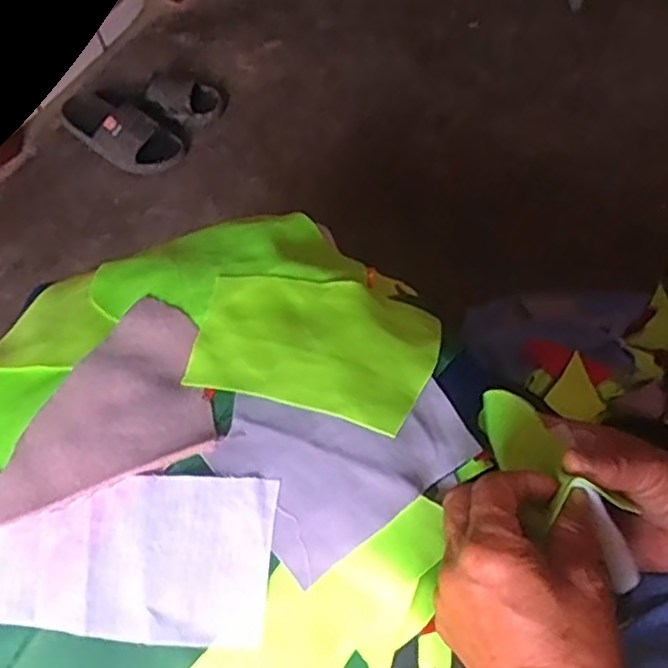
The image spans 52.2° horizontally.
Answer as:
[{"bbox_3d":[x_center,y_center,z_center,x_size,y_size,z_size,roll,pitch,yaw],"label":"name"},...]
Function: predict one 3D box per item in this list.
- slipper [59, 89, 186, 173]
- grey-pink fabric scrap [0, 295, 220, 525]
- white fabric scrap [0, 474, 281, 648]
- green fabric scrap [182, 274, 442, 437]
[{"bbox_3d":[-0.420,-0.391,1.324,0.260,0.075,0.119,22,56,19],"label":"slipper"},{"bbox_3d":[-0.139,0.039,0.397,0.126,0.015,0.112,-15,53,-10],"label":"grey-pink fabric scrap"},{"bbox_3d":[-0.112,0.111,0.350,0.159,0.007,0.079,3,73,6],"label":"white fabric scrap"},{"bbox_3d":[-0.009,0.005,0.427,0.140,0.031,0.110,11,55,12],"label":"green fabric scrap"}]

